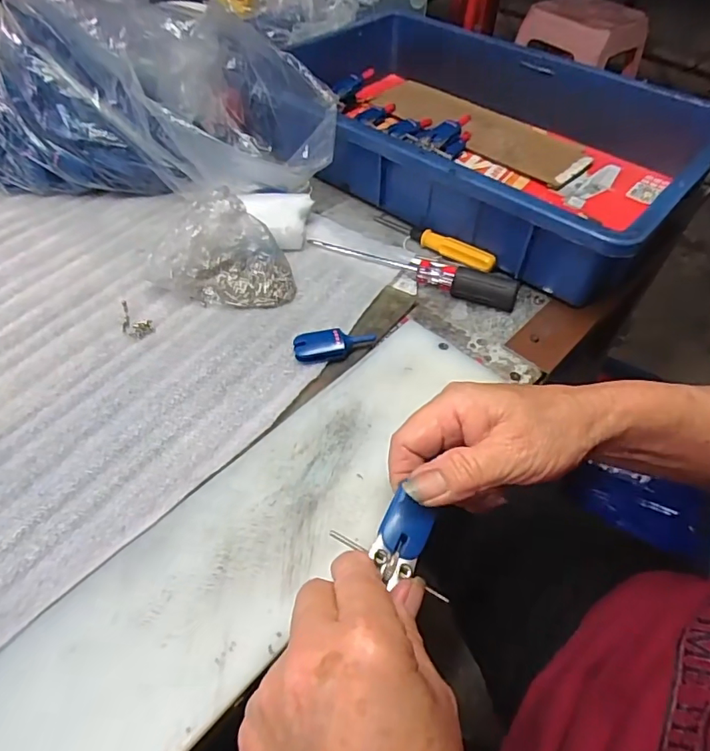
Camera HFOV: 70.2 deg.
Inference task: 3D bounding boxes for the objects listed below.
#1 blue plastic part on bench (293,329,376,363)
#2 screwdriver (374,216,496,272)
[{"bbox_3d":[-0.014,-0.022,0.357,0.057,0.011,0.020,-8,51,-9],"label":"blue plastic part on bench"},{"bbox_3d":[0.066,-0.120,0.444,0.126,0.020,0.012,36,57,25],"label":"screwdriver"}]

